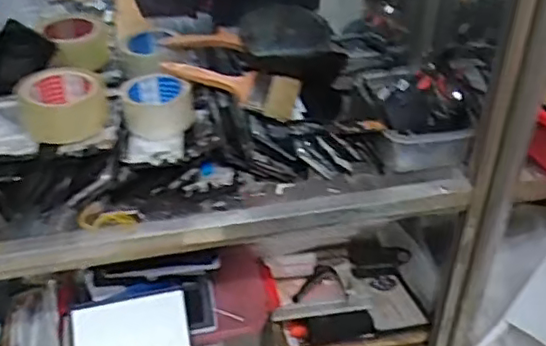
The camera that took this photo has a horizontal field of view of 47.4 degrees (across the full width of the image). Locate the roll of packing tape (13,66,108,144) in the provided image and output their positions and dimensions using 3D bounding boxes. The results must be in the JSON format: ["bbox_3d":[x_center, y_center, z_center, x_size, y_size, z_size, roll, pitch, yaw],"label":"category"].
[{"bbox_3d":[-0.263,-0.085,0.787,0.102,0.060,0.110,-12,40,-14],"label":"roll of packing tape"}]

